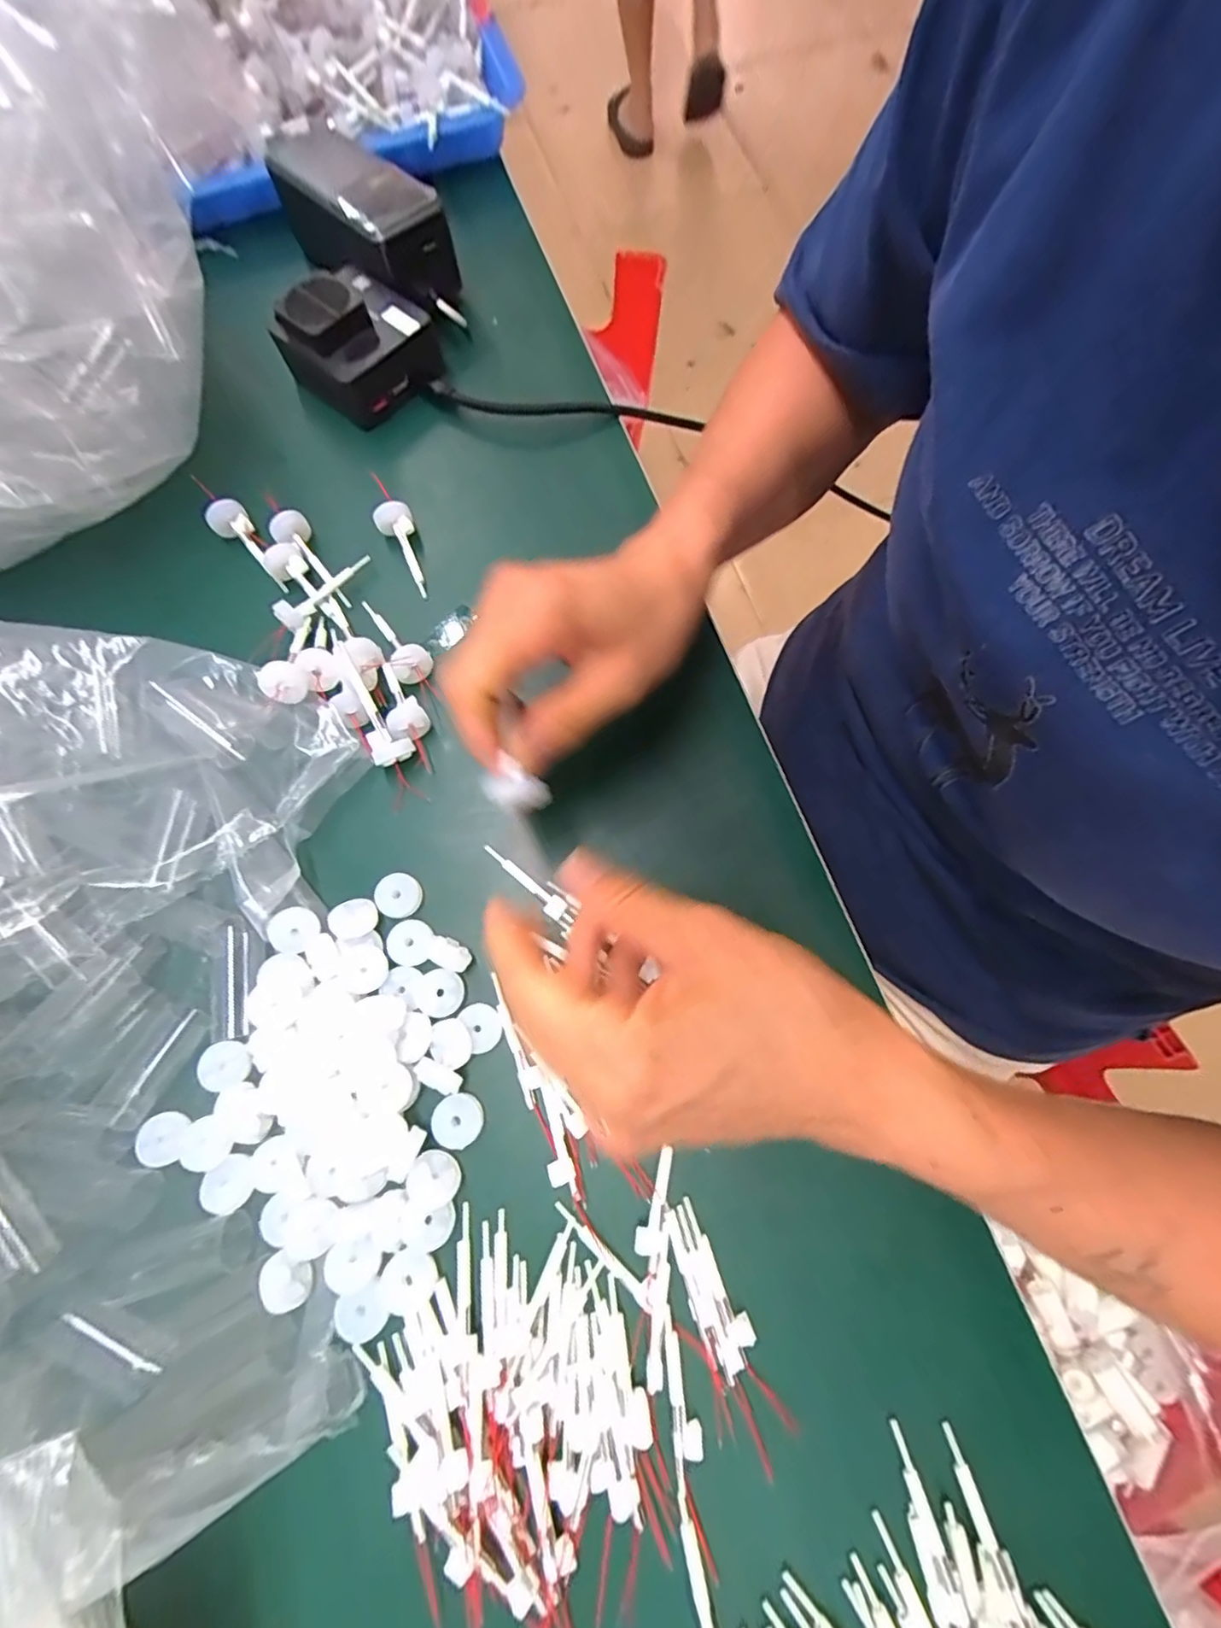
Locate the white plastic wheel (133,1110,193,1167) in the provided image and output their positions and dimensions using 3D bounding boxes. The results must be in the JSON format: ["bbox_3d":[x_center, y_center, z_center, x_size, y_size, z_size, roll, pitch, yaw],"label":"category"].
[{"bbox_3d":[-0.193,0.139,0.260,0.020,0.004,0.020,0,72,0],"label":"white plastic wheel"}]

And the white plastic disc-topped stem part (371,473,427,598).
[{"bbox_3d":[-0.118,-0.156,0.345,0.019,0.018,0.068,-24,86,-8],"label":"white plastic disc-topped stem part"}]

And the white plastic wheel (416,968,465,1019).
[{"bbox_3d":[-0.076,0.080,0.271,0.021,0.004,0.020,0,72,0],"label":"white plastic wheel"}]

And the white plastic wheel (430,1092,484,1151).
[{"bbox_3d":[-0.065,0.130,0.258,0.022,0.004,0.021,0,72,0],"label":"white plastic wheel"}]

